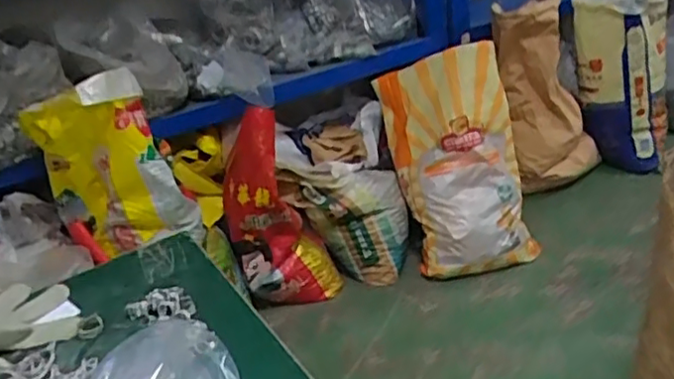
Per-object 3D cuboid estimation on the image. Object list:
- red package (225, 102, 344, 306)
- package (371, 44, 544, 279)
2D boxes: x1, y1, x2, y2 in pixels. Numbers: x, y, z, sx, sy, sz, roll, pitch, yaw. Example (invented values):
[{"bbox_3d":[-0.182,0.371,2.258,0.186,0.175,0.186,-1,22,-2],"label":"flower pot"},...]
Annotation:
[{"bbox_3d":[-0.165,0.068,1.890,0.291,0.593,0.143,-22,29,-28],"label":"red package"},{"bbox_3d":[0.368,-0.076,1.950,0.365,0.665,0.161,-15,-3,5],"label":"package"}]

